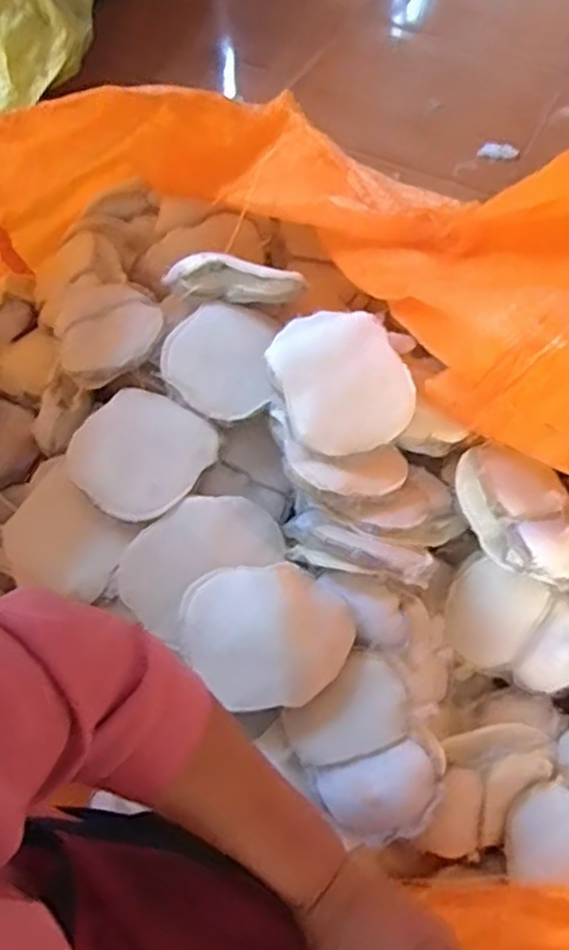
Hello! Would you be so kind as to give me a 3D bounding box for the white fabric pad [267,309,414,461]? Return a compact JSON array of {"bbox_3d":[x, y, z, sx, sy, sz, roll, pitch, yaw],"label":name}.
[{"bbox_3d":[0.064,-0.112,0.769,0.137,0.034,0.172,-21,76,-6],"label":"white fabric pad"}]

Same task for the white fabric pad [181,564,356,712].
[{"bbox_3d":[-0.019,0.165,0.706,0.155,0.019,0.153,-45,82,8],"label":"white fabric pad"}]

